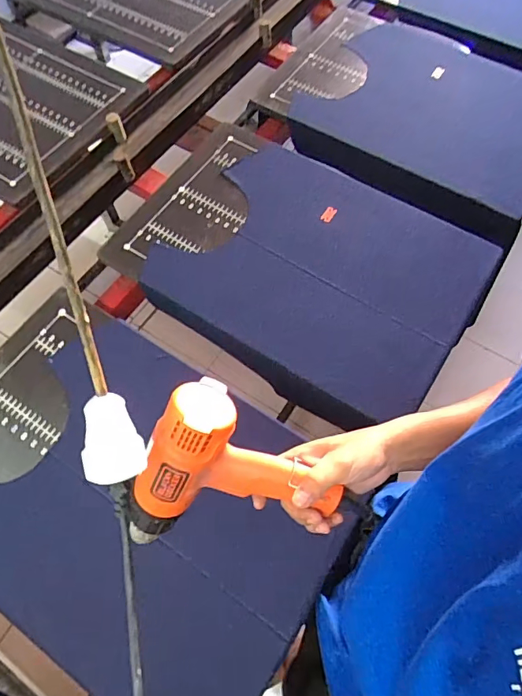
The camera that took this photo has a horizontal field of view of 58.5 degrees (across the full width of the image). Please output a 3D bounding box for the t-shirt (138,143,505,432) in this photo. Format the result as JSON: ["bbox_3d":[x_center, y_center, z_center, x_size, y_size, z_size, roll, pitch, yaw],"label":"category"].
[{"bbox_3d":[0.093,-0.109,0.840,0.519,0.101,0.464,32,69,15],"label":"t-shirt"}]

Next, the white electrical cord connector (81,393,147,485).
[{"bbox_3d":[-0.123,0.075,0.388,0.047,0.036,0.068,0,79,-28],"label":"white electrical cord connector"}]

